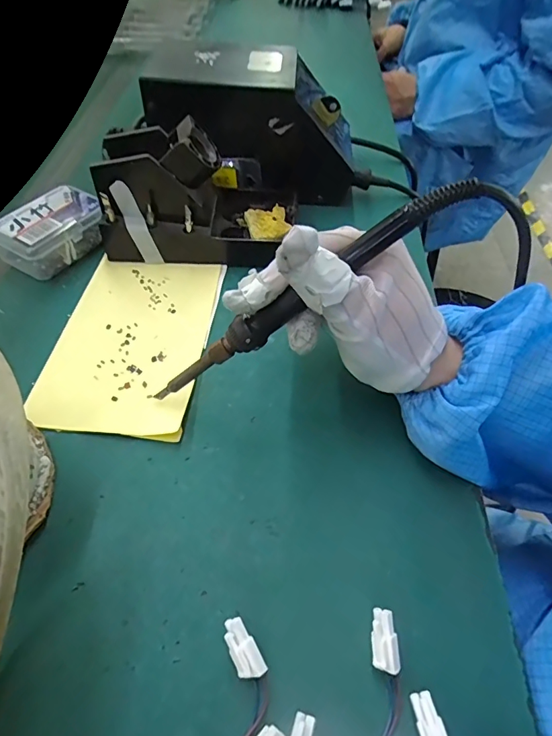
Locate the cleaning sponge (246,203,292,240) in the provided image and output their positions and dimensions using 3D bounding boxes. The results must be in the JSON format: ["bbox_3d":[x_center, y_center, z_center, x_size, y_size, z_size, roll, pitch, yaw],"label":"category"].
[{"bbox_3d":[-0.007,-0.125,0.386,0.035,0.004,0.050,-12,50,-6],"label":"cleaning sponge"}]

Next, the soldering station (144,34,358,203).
[{"bbox_3d":[-0.014,-0.231,0.422,0.172,0.109,0.097,11,52,5],"label":"soldering station"}]

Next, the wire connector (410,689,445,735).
[{"bbox_3d":[0.064,0.147,0.184,0.010,0.004,0.025,-9,37,-2],"label":"wire connector"}]

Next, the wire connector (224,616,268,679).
[{"bbox_3d":[-0.015,0.126,0.202,0.012,0.009,0.025,-28,79,-16],"label":"wire connector"}]

